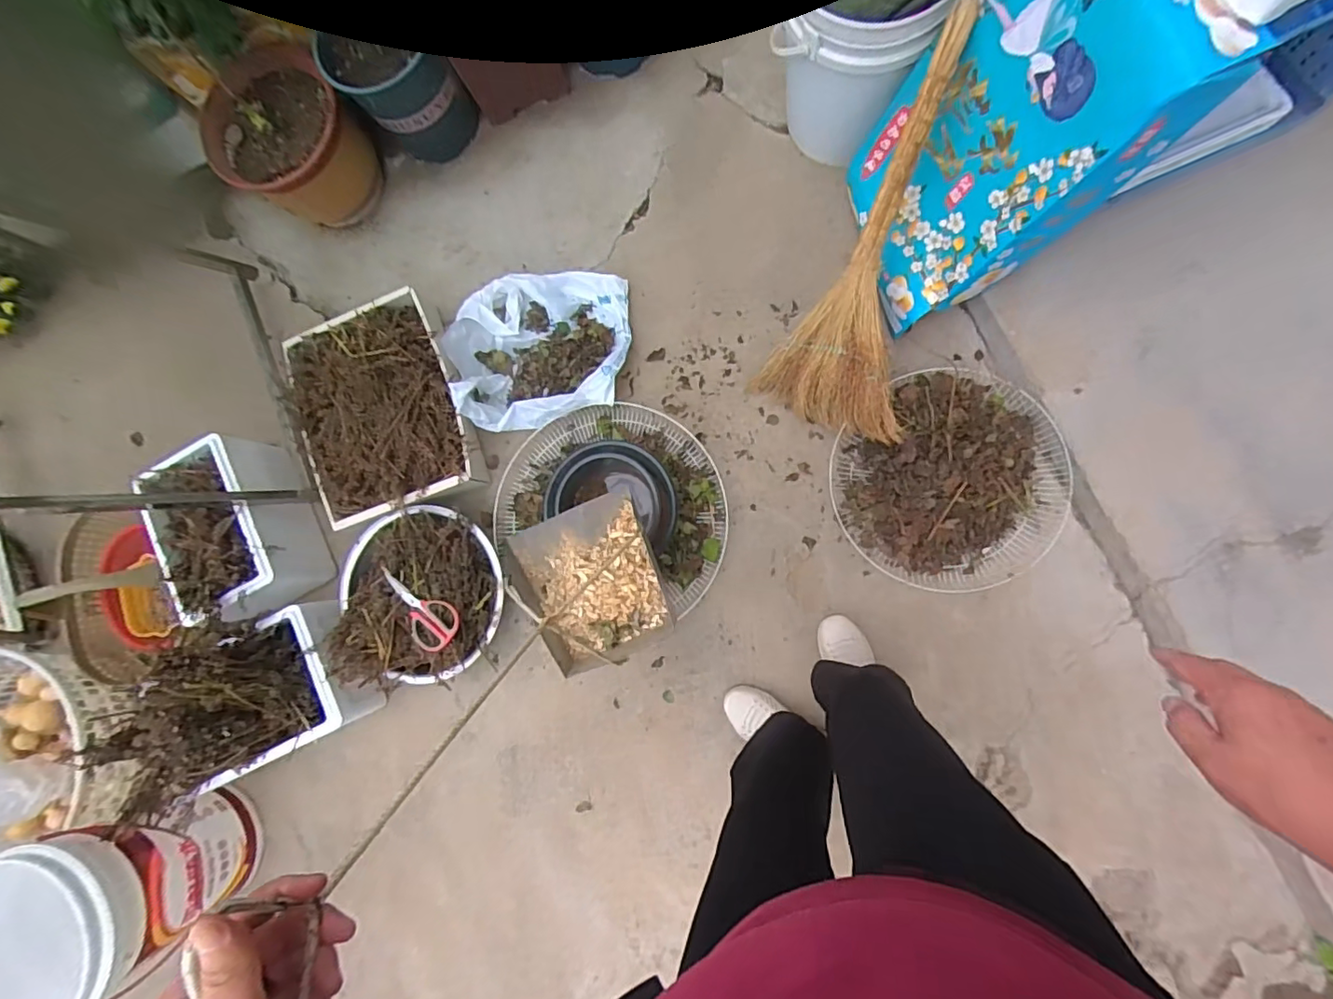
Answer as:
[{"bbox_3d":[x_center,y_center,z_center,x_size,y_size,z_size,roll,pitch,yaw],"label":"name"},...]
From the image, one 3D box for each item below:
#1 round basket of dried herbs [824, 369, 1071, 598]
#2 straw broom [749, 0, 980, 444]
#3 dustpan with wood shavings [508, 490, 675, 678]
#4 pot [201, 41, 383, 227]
[{"bbox_3d":[0.536,-0.034,1.100,0.402,0.058,0.409,-1,86,9],"label":"round basket of dried herbs"},{"bbox_3d":[0.354,-0.439,0.999,0.272,0.113,0.638,15,120,10],"label":"straw broom"},{"bbox_3d":[-0.128,0.148,0.988,0.244,0.083,0.267,-23,86,4],"label":"dustpan with wood shavings"},{"bbox_3d":[-0.817,-0.786,1.273,0.310,0.252,0.284,0,88,5],"label":"pot"}]

